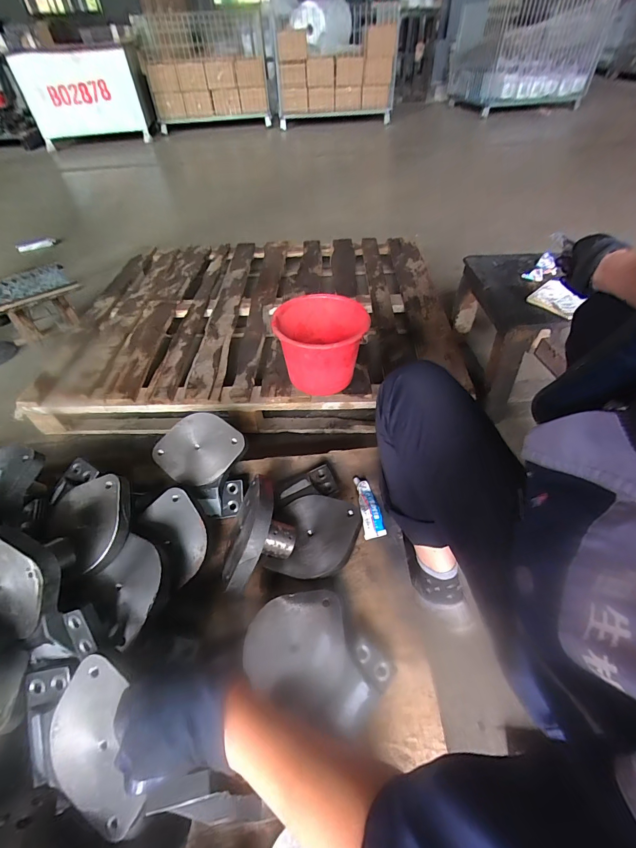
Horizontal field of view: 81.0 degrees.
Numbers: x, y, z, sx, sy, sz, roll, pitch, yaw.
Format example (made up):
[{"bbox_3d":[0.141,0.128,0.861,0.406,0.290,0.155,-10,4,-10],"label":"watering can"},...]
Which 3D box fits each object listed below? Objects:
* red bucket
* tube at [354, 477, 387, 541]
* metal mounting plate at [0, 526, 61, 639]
[{"bbox_3d":[0.006,-0.191,0.887,0.190,0.154,0.205,-1,47,2],"label":"red bucket"},{"bbox_3d":[0.089,0.146,0.664,0.035,0.017,0.109,-10,63,-7],"label":"tube"},{"bbox_3d":[-0.359,0.179,0.438,0.124,0.104,0.022,41,16,7],"label":"metal mounting plate"}]

